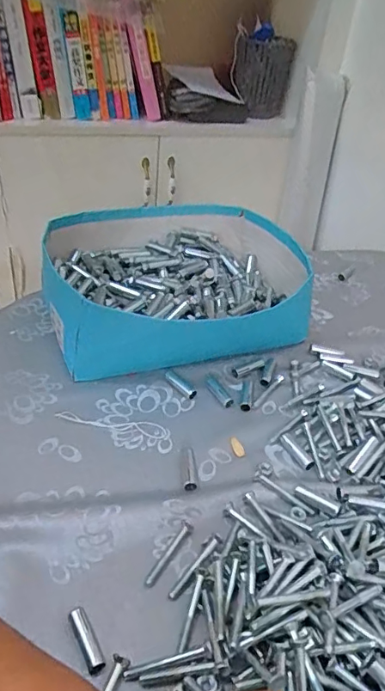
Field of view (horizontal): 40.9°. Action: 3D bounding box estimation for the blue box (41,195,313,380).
[{"bbox_3d":[-0.018,-0.075,0.620,0.295,0.089,0.252,-9,39,-20],"label":"blue box"}]

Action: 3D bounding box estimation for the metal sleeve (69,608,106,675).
[{"bbox_3d":[-0.067,0.188,0.329,0.011,0.008,0.041,-15,41,-26],"label":"metal sleeve"}]

